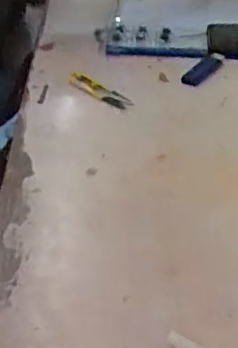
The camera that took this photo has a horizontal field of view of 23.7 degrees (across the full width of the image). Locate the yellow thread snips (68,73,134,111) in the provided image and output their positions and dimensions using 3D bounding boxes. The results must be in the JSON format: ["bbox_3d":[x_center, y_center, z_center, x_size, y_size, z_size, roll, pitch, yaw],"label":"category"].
[{"bbox_3d":[-0.026,-0.106,0.722,0.015,0.016,0.111,-31,46,-33],"label":"yellow thread snips"}]

